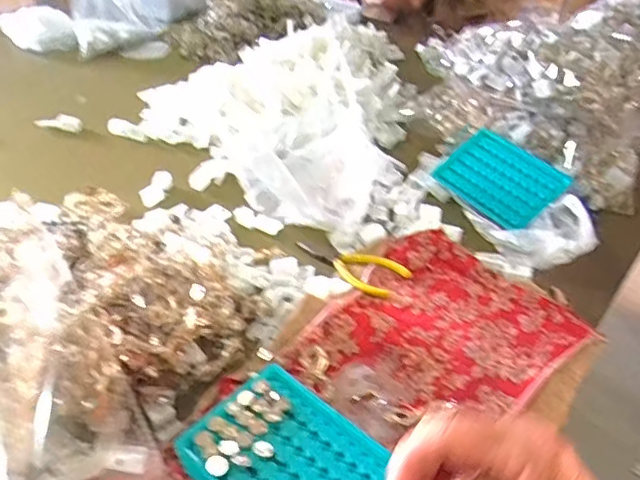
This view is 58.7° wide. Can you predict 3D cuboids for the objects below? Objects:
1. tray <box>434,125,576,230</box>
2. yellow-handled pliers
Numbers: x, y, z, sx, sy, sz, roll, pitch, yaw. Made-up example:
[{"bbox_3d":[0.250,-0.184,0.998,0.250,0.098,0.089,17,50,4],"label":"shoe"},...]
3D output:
[{"bbox_3d":[0.208,-0.072,0.657,0.097,0.009,0.130,-36,56,-11],"label":"tray"},{"bbox_3d":[0.026,0.028,0.570,0.121,0.013,0.049,16,40,17],"label":"yellow-handled pliers"}]

